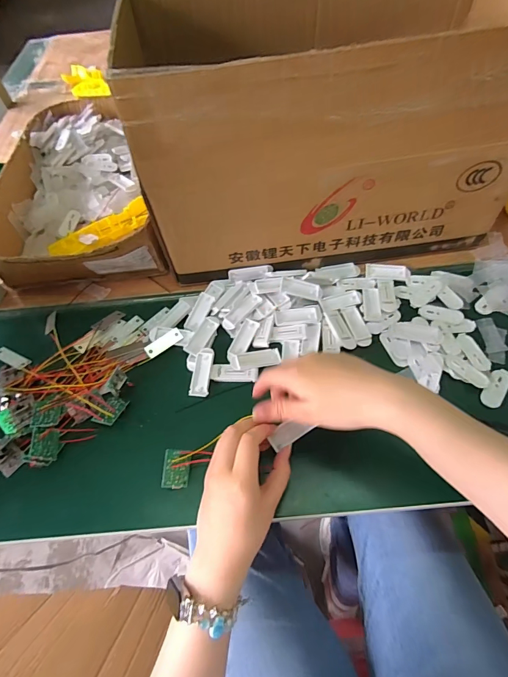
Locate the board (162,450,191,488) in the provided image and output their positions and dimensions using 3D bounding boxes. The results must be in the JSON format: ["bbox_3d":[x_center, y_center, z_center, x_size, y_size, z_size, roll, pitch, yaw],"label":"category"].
[{"bbox_3d":[-0.077,0.130,0.365,0.026,0.004,0.035,11,72,-25],"label":"board"}]

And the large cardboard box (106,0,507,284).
[{"bbox_3d":[0.081,-0.249,0.433,0.400,0.234,0.212,-8,58,-1],"label":"large cardboard box"}]

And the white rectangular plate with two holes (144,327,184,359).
[{"bbox_3d":[-0.109,0.006,0.445,0.047,0.007,0.015,-37,62,-18],"label":"white rectangular plate with two holes"}]

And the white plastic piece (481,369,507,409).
[{"bbox_3d":[0.261,0.053,0.394,0.020,0.005,0.051,31,65,21],"label":"white plastic piece"}]

